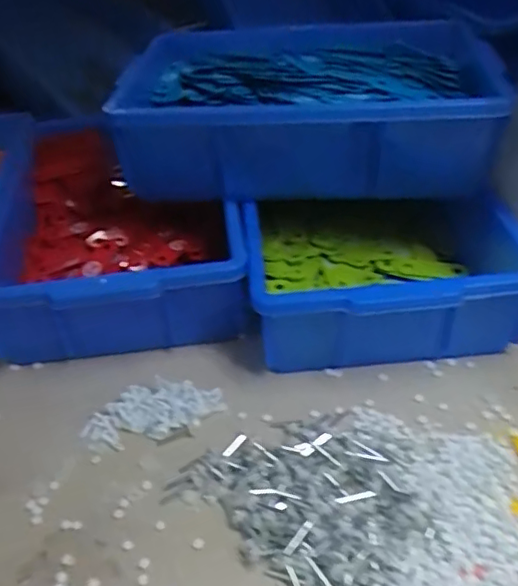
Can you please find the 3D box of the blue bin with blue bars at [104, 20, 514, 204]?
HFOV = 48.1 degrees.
[{"bbox_3d":[0.047,-0.190,0.601,0.352,0.103,0.203,1,42,7],"label":"blue bin with blue bars"}]

